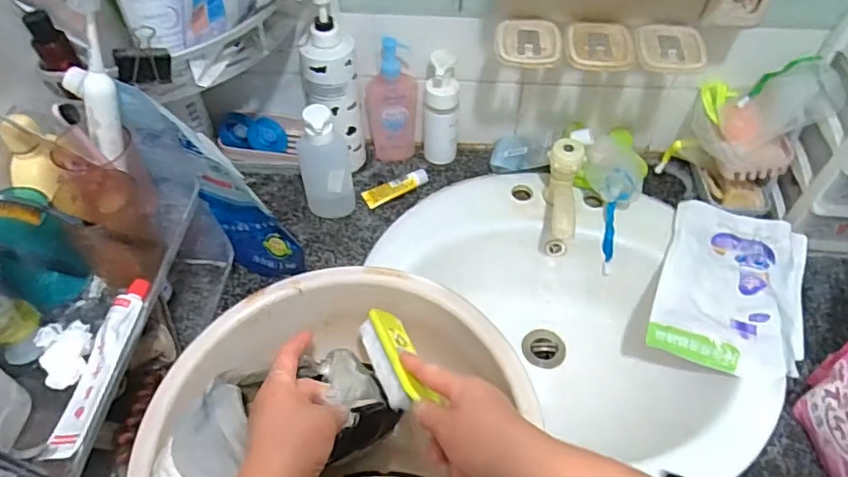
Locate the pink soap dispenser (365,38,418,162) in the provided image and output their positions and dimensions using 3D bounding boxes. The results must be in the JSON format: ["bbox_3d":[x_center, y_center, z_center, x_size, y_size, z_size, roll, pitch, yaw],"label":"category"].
[{"bbox_3d":[-0.044,-0.181,0.779,0.070,0.173,0.039,-3,53,-2],"label":"pink soap dispenser"}]

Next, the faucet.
[{"bbox_3d":[0.174,-0.047,0.726,0.042,0.086,0.139,6,68,5],"label":"faucet"}]

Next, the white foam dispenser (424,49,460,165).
[{"bbox_3d":[0.024,-0.175,0.777,0.048,0.159,0.046,1,53,1],"label":"white foam dispenser"}]

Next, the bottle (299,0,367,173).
[{"bbox_3d":[-0.117,-0.195,0.728,0.062,0.251,0.068,0,53,0],"label":"bottle"}]

